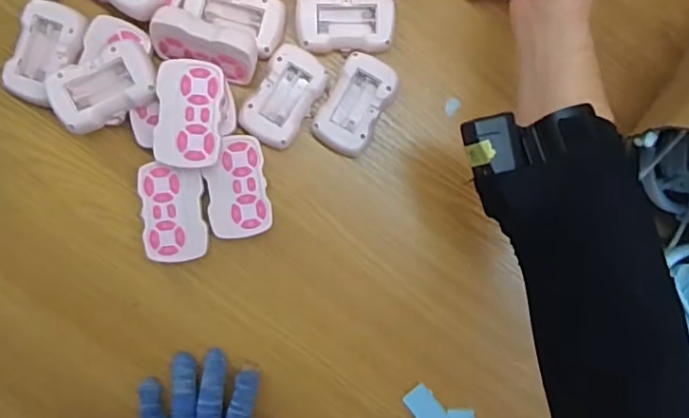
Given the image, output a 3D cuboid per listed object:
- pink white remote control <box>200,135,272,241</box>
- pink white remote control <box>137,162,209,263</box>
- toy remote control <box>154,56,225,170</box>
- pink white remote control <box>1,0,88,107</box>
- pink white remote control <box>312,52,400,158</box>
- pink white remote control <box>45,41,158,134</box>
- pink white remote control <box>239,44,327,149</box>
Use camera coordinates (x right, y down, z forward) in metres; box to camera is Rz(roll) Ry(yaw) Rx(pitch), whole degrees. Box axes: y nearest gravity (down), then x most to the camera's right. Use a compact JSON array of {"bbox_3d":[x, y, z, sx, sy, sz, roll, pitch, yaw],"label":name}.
[{"bbox_3d":[-0.093,-0.018,0.492,0.051,0.025,0.085,-7,92,-2],"label":"pink white remote control"},{"bbox_3d":[-0.147,0.003,0.492,0.053,0.026,0.083,-5,92,-2],"label":"pink white remote control"},{"bbox_3d":[-0.128,-0.078,0.469,0.052,0.025,0.084,4,92,-3],"label":"toy remote control"},{"bbox_3d":[-0.252,-0.131,0.480,0.050,0.023,0.085,18,91,-3],"label":"pink white remote control"},{"bbox_3d":[0.010,-0.091,0.497,0.050,0.019,0.086,27,91,-3],"label":"pink white remote control"},{"bbox_3d":[-0.197,-0.101,0.459,0.081,0.016,0.051,-26,93,-1],"label":"pink white remote control"},{"bbox_3d":[-0.053,-0.097,0.492,0.048,0.021,0.085,29,90,-3],"label":"pink white remote control"}]

